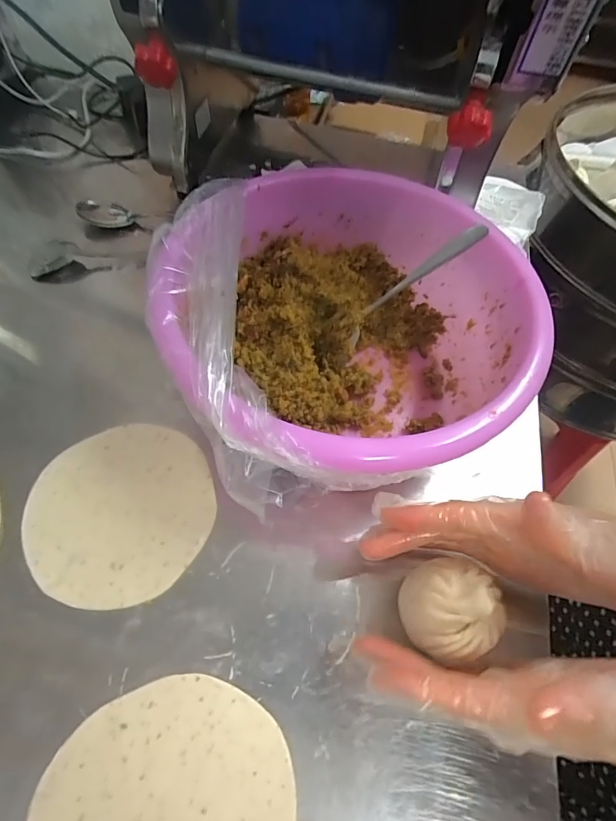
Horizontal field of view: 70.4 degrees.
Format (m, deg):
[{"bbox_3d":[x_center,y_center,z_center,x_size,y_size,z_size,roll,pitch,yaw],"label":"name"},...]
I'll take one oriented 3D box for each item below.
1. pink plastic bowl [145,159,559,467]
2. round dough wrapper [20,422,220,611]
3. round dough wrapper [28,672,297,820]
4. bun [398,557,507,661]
[{"bbox_3d":[0.027,-0.061,0.339,0.252,0.113,0.256,1,58,-2],"label":"pink plastic bowl"},{"bbox_3d":[-0.133,0.070,0.314,0.125,0.007,0.125,1,58,-2],"label":"round dough wrapper"},{"bbox_3d":[-0.073,0.214,0.228,0.129,0.004,0.123,2,57,-4],"label":"round dough wrapper"},{"bbox_3d":[0.083,0.109,0.253,0.049,0.044,0.059,4,58,0],"label":"bun"}]

